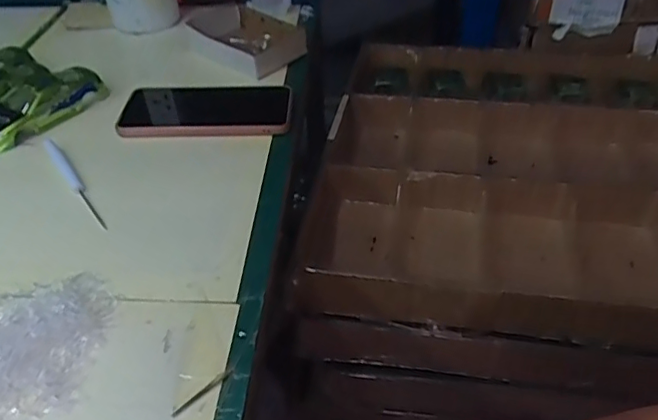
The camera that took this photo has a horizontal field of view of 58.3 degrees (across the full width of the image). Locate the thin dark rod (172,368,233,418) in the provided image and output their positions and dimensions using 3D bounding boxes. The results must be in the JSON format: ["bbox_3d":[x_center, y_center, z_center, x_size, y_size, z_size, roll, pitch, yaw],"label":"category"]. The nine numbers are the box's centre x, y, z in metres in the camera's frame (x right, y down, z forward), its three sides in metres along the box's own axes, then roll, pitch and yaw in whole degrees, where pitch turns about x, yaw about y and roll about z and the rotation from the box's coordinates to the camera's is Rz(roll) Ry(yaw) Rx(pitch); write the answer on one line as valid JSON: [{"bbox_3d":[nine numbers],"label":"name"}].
[{"bbox_3d":[-0.073,0.104,0.340,0.042,0.004,0.004,-30,47,-31],"label":"thin dark rod"}]

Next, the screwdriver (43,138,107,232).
[{"bbox_3d":[-0.215,-0.026,0.493,0.011,0.010,0.139,-25,45,-26],"label":"screwdriver"}]

